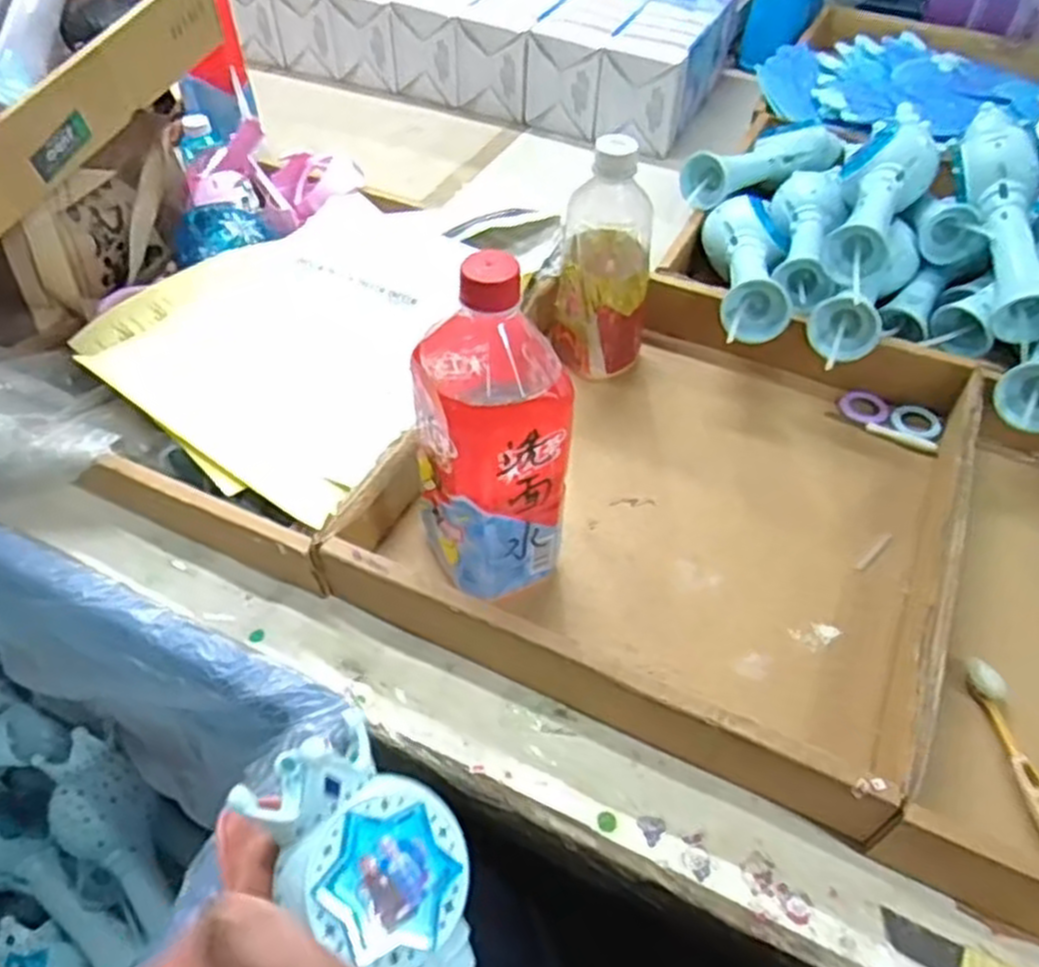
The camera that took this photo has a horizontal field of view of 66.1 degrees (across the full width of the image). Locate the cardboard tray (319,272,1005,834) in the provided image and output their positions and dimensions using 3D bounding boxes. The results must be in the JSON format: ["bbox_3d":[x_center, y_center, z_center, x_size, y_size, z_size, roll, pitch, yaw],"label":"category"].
[{"bbox_3d":[0.118,-0.005,0.561,0.341,0.058,0.369,23,53,18],"label":"cardboard tray"}]

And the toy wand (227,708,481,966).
[{"bbox_3d":[-0.042,0.186,0.330,0.070,0.039,0.178,-30,87,-24],"label":"toy wand"}]

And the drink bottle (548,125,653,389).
[{"bbox_3d":[0.066,-0.177,0.617,0.072,0.178,0.079,5,49,4],"label":"drink bottle"}]

